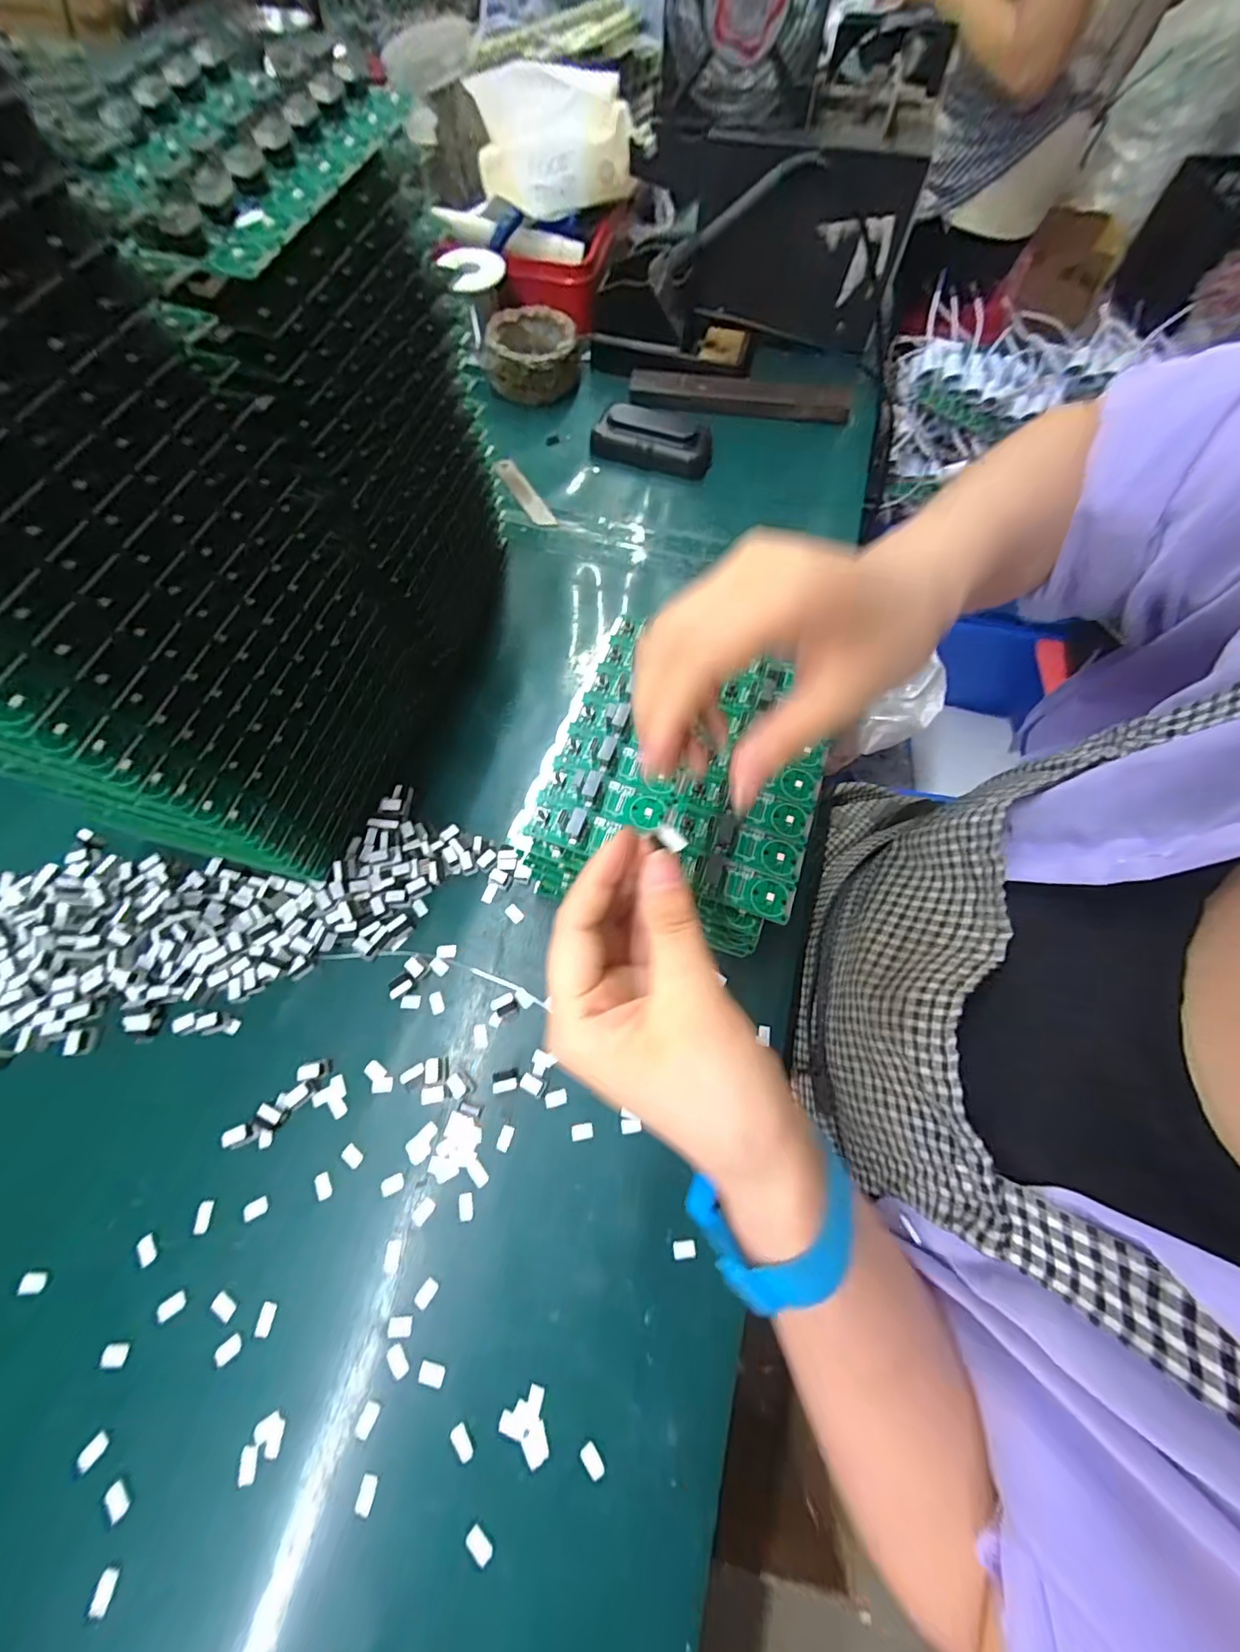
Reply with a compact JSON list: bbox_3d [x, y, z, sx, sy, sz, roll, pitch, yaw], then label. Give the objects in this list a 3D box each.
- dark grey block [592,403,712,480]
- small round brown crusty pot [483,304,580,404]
[{"bbox_3d":[0.028,-0.356,0.494,0.113,0.033,0.043,6,68,3],"label":"dark grey block"},{"bbox_3d":[-0.086,-0.459,0.525,0.085,0.048,0.083,0,68,0],"label":"small round brown crusty pot"}]

